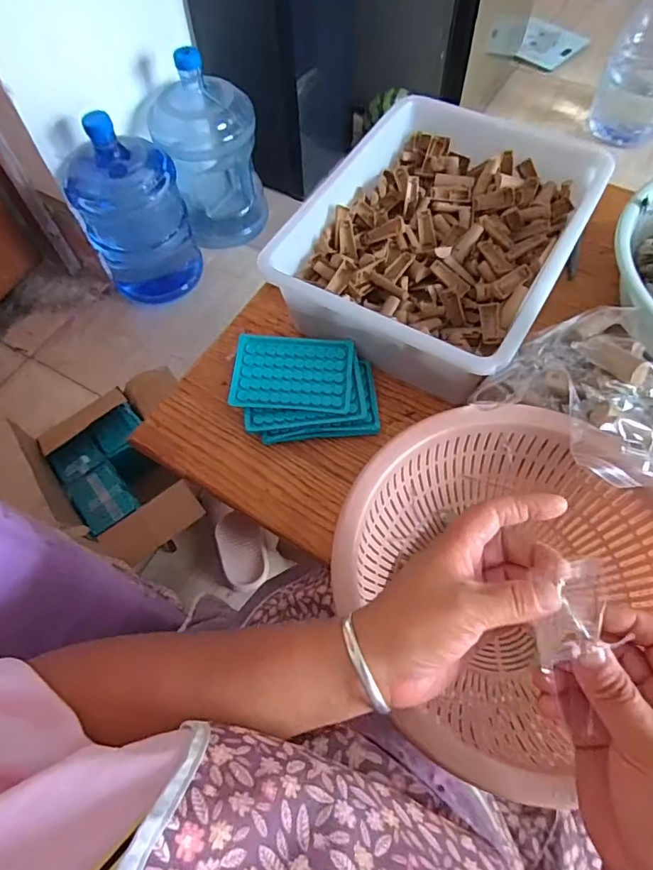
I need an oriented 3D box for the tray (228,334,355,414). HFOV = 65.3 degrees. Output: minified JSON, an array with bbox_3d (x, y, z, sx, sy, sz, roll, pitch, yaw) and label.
[{"bbox_3d":[-0.038,-0.072,0.581,0.132,0.012,0.094,3,63,2],"label":"tray"}]

